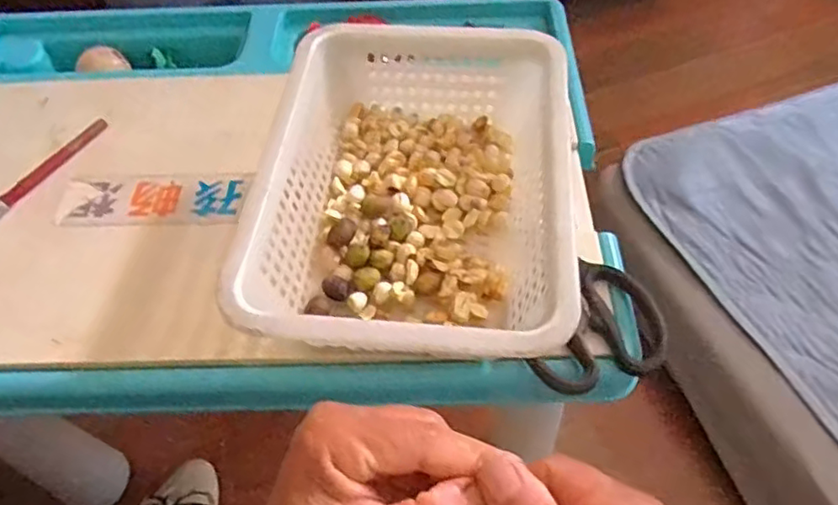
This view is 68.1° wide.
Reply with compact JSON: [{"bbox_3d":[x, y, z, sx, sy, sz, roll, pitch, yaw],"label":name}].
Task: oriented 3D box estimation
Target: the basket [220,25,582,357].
[{"bbox_3d":[-0.001,-0.041,0.421,0.190,0.080,0.251,3,56,4],"label":"basket"}]

